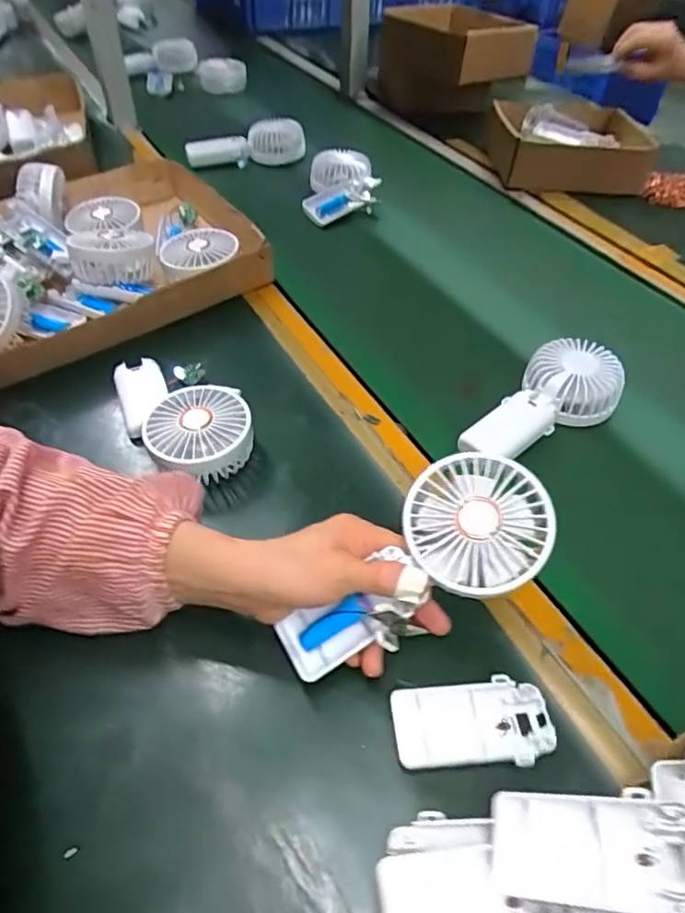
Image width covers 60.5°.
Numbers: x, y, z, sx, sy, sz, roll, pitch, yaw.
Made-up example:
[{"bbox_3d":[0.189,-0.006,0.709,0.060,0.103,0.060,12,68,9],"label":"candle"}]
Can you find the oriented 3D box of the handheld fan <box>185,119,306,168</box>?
[{"bbox_3d":[-0.150,-0.488,0.925,0.180,0.060,0.045,1,49,-1],"label":"handheld fan"}]

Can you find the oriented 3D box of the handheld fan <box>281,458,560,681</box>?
[{"bbox_3d":[0.042,0.072,0.360,0.184,0.035,0.082,-38,55,5],"label":"handheld fan"}]

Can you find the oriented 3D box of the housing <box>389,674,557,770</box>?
[{"bbox_3d":[0.078,0.163,0.358,0.093,0.015,0.048,-2,49,-3],"label":"housing"}]

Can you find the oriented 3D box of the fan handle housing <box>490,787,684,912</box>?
[{"bbox_3d":[0.117,0.191,0.284,0.096,0.015,0.047,-19,41,31],"label":"fan handle housing"}]

